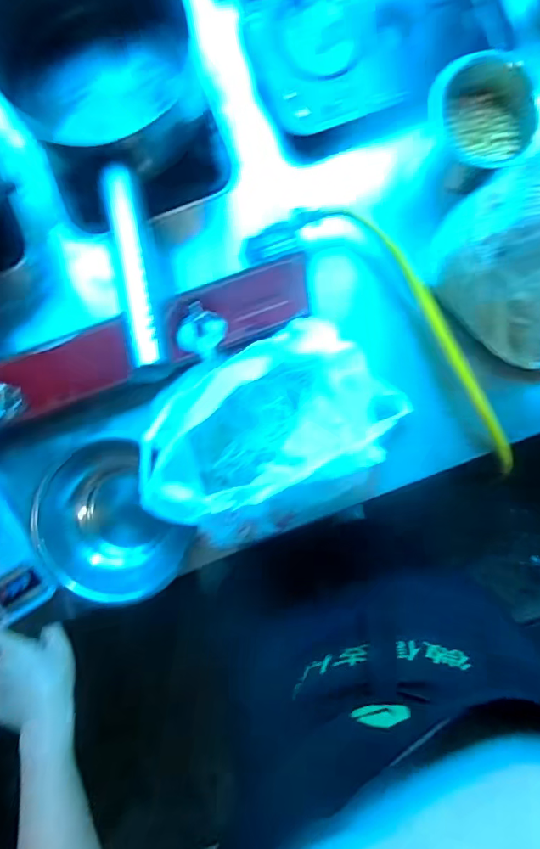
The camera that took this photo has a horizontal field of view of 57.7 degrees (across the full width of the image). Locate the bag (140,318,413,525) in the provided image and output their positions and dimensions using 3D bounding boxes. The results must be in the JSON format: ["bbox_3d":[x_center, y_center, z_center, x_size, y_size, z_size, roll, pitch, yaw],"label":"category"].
[{"bbox_3d":[0.007,-0.007,0.542,0.299,0.108,0.175,-19,88,-2],"label":"bag"}]

